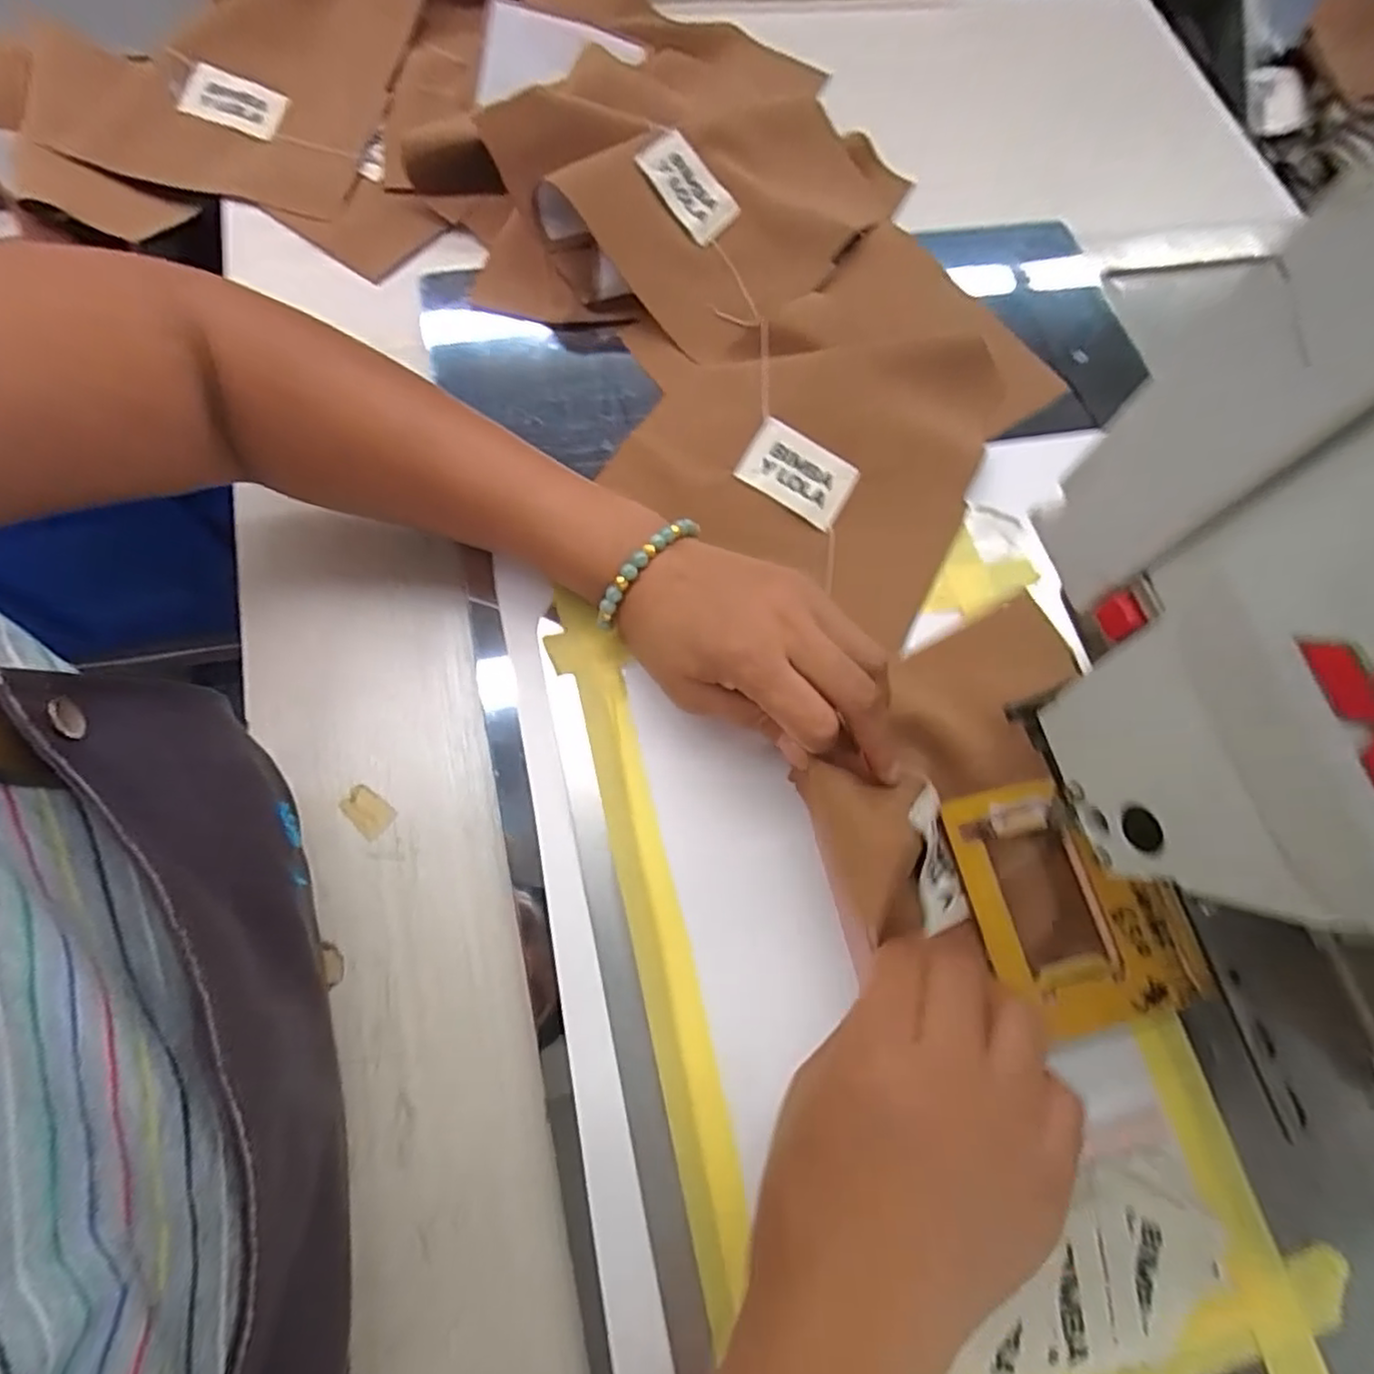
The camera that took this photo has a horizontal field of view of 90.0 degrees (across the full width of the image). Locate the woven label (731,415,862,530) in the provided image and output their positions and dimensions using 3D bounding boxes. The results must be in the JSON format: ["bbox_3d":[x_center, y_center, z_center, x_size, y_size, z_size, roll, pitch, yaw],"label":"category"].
[{"bbox_3d":[0.060,-0.117,0.377,0.061,0.004,0.040,32,82,1],"label":"woven label"}]

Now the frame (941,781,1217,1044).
[{"bbox_3d":[0.172,0.097,0.308,0.088,0.010,0.113,-16,74,-6],"label":"frame"}]

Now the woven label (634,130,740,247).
[{"bbox_3d":[0.000,-0.304,0.418,0.062,0.007,0.033,42,84,-18],"label":"woven label"}]

